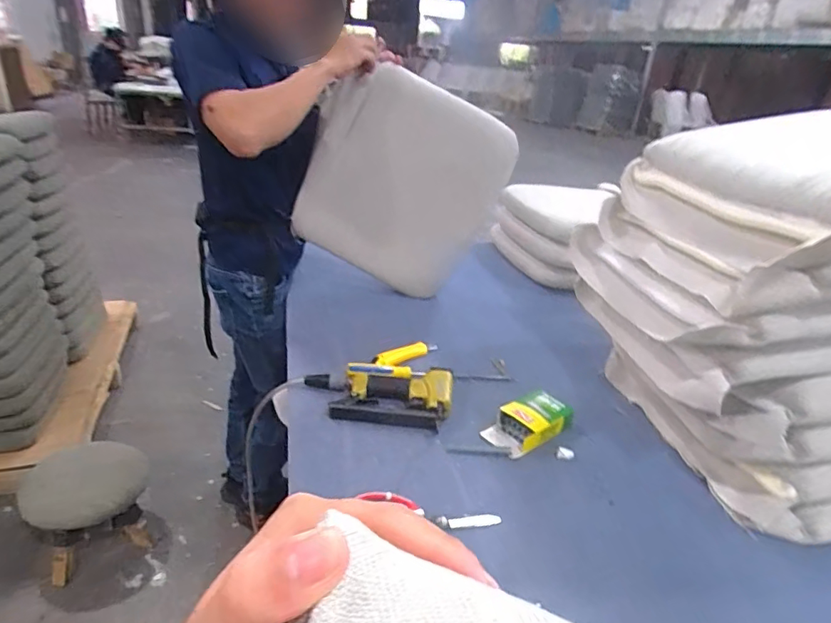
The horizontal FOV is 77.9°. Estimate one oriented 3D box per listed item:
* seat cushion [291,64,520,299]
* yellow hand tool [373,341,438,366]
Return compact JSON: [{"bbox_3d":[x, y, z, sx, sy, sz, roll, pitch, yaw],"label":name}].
[{"bbox_3d":[-0.028,-0.285,1.250,0.484,0.498,0.048,16,40,-27],"label":"seat cushion"},{"bbox_3d":[-0.020,0.081,1.009,0.150,0.023,0.030,-16,34,-37],"label":"yellow hand tool"}]

